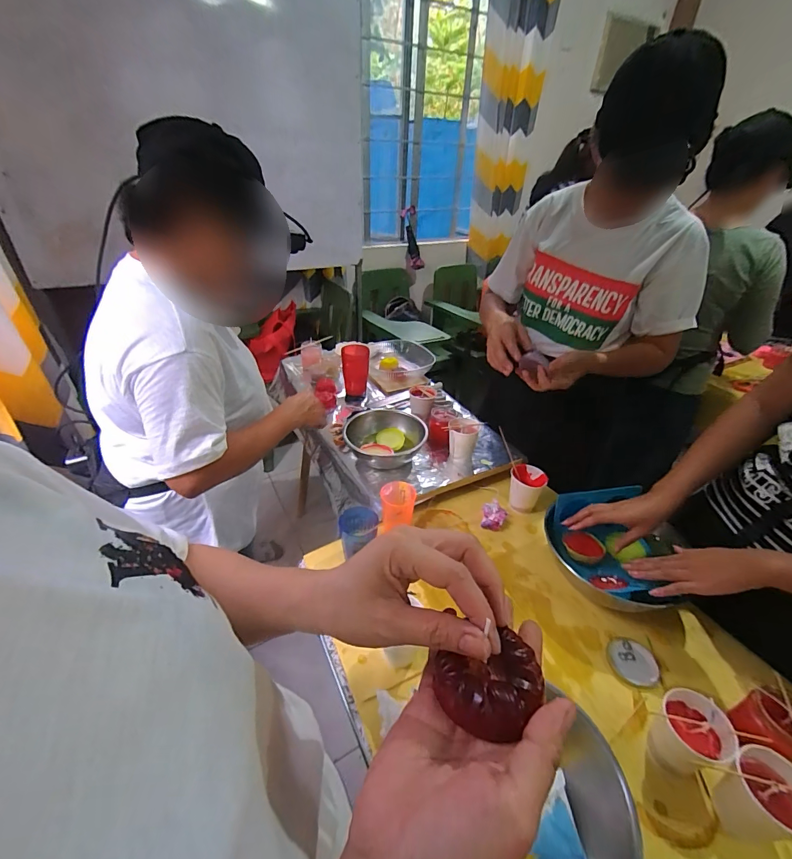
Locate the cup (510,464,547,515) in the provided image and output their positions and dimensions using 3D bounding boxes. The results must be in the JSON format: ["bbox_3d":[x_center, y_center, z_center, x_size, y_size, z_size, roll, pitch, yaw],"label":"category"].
[{"bbox_3d":[0.280,0.131,0.847,0.069,0.090,0.067,1,34,-1],"label":"cup"}]

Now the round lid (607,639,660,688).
[{"bbox_3d":[0.360,0.353,0.595,0.068,0.004,0.066,1,34,-1],"label":"round lid"}]

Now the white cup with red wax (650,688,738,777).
[{"bbox_3d":[0.371,0.390,0.498,0.070,0.093,0.070,1,34,-1],"label":"white cup with red wax"}]

